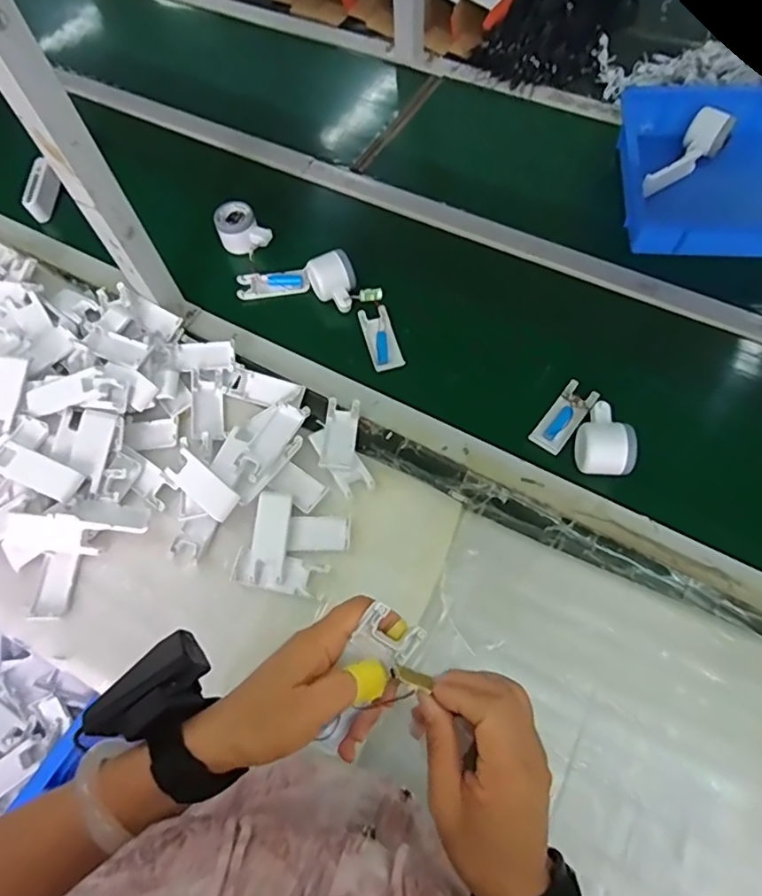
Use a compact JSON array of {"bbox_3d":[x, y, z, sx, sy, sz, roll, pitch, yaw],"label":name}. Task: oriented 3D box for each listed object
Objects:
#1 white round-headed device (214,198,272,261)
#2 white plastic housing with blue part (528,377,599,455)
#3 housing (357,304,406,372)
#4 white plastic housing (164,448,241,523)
[{"bbox_3d":[-0.207,-0.324,0.815,0.073,0.049,0.061,37,72,19],"label":"white round-headed device"},{"bbox_3d":[0.228,-0.040,0.675,0.040,0.008,0.101,35,71,19],"label":"white plastic housing with blue part"},{"bbox_3d":[0.000,-0.149,0.747,0.042,0.012,0.100,-16,64,-4],"label":"housing"},{"bbox_3d":[-0.208,0.043,0.635,0.100,0.016,0.038,36,71,19],"label":"white plastic housing"}]

